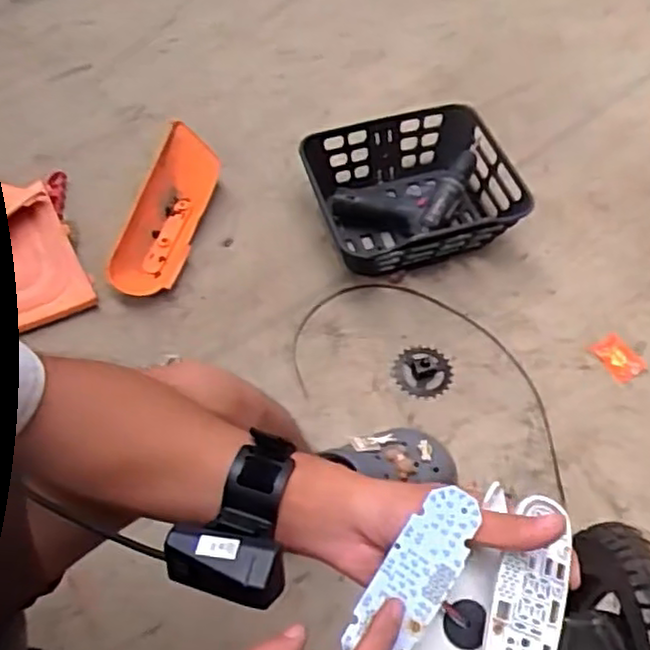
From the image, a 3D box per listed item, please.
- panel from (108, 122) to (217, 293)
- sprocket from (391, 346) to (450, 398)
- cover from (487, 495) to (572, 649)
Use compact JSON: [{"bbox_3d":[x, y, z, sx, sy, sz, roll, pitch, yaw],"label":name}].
[{"bbox_3d":[-0.265,-0.186,1.140,0.117,0.065,0.323,13,60,9],"label":"panel"},{"bbox_3d":[0.145,0.069,1.022,0.083,0.017,0.089,-1,59,1],"label":"sprocket"},{"bbox_3d":[0.113,0.153,0.377,0.041,0.004,0.115,23,66,-6],"label":"cover"}]

